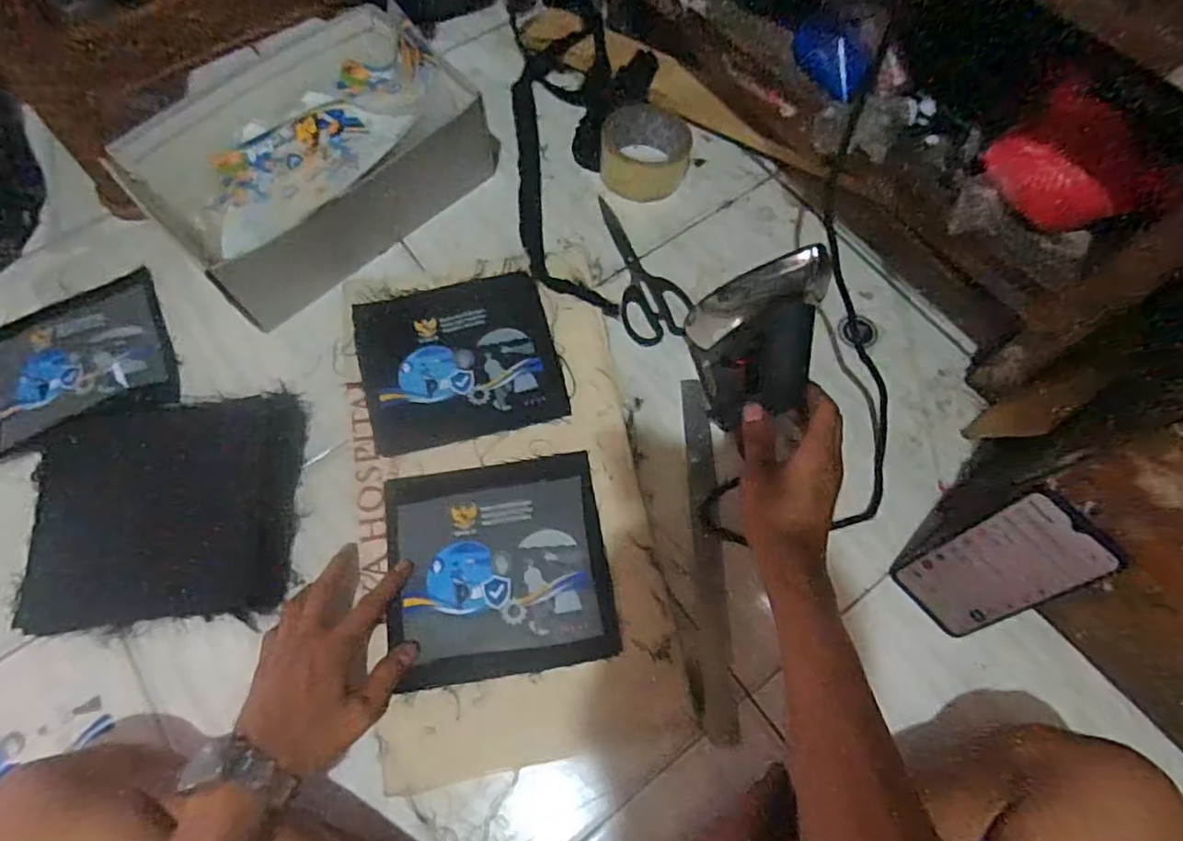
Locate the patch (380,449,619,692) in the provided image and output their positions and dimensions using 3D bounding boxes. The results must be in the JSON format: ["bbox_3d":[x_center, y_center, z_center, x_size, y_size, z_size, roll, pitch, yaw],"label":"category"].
[{"bbox_3d":[-0.077,0.120,0.513,0.176,0.007,0.170,-8,68,-4],"label":"patch"}]

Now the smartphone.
[{"bbox_3d":[0.312,0.113,0.473,0.014,0.153,0.069,-26,70,-37],"label":"smartphone"}]

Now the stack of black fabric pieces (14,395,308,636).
[{"bbox_3d":[-0.368,0.071,0.536,0.203,0.039,0.200,-5,69,-3],"label":"stack of black fabric pieces"}]

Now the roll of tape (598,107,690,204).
[{"bbox_3d":[0.063,-0.305,0.698,0.101,0.040,0.091,1,69,-1],"label":"roll of tape"}]

